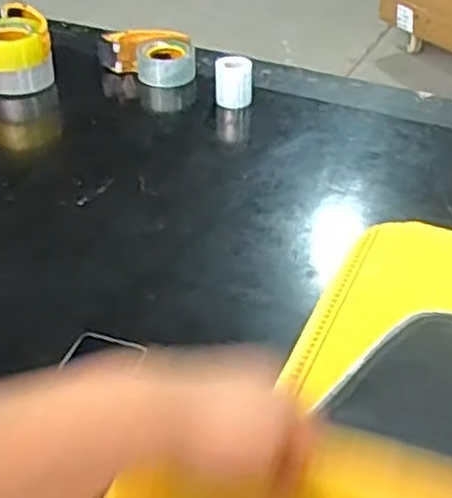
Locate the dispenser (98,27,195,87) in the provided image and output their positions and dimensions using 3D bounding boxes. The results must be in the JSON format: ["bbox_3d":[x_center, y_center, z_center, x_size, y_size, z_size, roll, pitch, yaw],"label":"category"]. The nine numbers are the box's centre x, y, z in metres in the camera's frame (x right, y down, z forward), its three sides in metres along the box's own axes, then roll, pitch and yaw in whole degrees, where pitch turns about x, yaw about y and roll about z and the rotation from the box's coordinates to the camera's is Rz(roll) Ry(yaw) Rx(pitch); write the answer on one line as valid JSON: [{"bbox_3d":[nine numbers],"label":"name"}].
[{"bbox_3d":[-0.139,-0.344,1.330,0.166,0.056,0.095,-5,38,-8],"label":"dispenser"}]

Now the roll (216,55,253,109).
[{"bbox_3d":[0.013,-0.274,1.231,0.059,0.070,0.051,1,38,0],"label":"roll"}]

